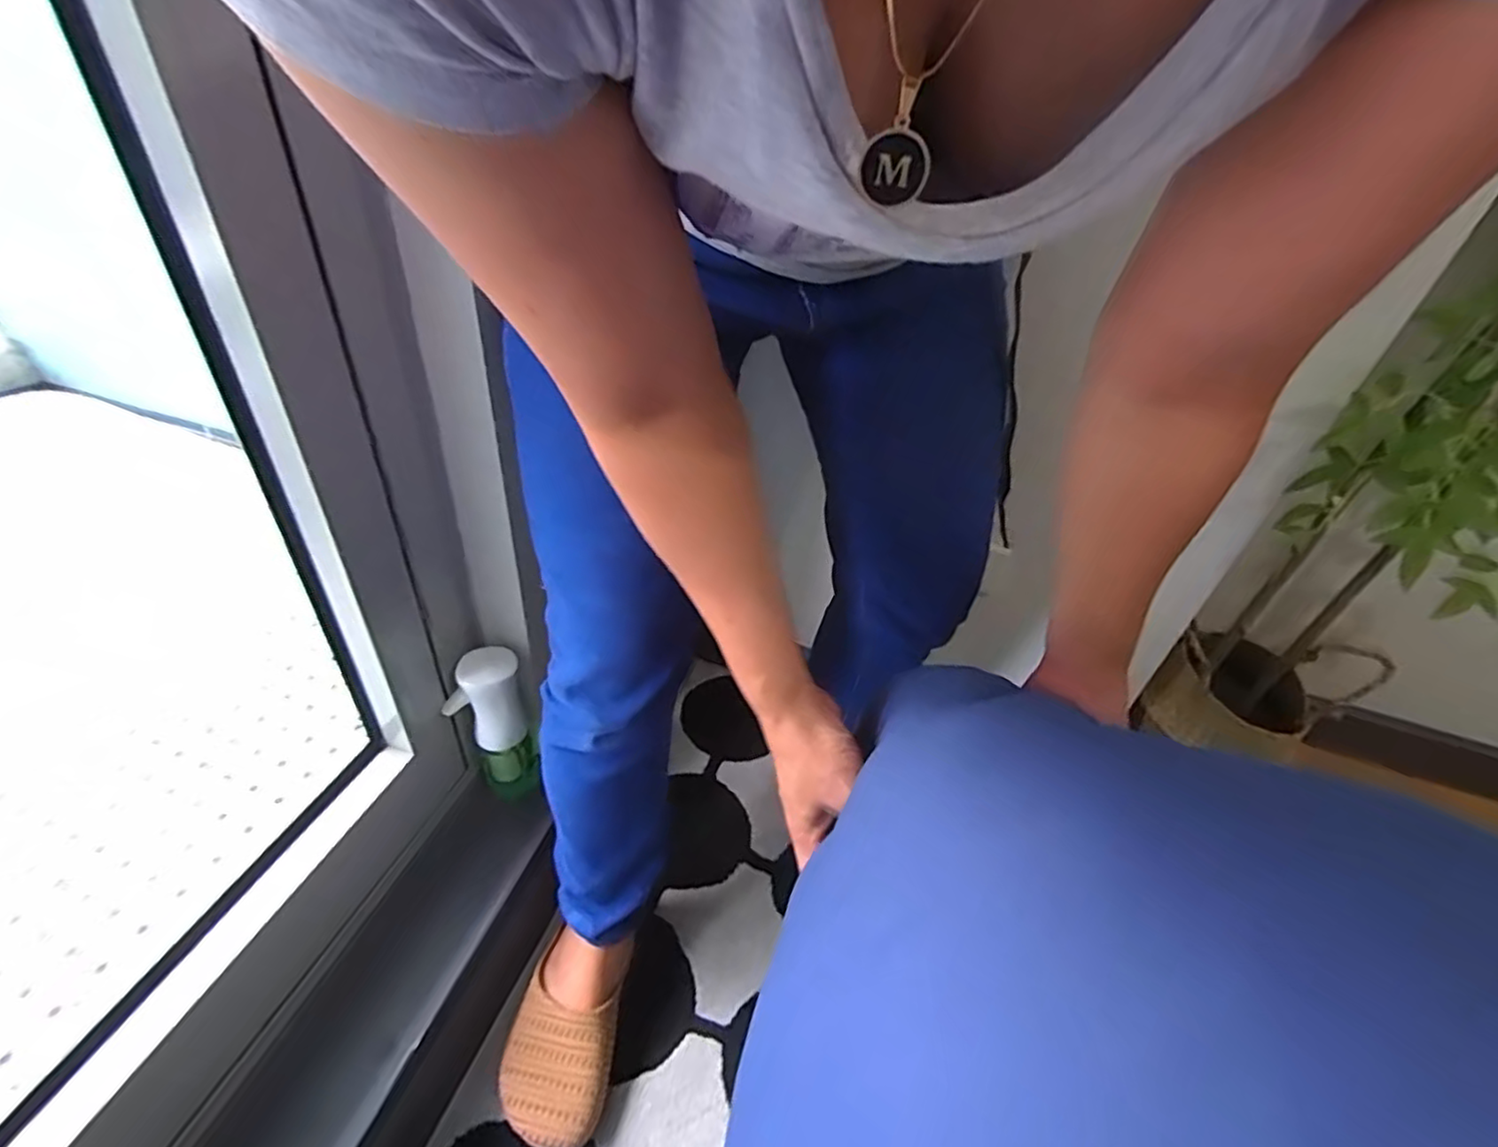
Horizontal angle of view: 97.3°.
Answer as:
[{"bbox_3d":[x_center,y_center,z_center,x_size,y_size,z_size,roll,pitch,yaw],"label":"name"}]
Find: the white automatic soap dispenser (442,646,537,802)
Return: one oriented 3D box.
[{"bbox_3d":[-0.268,0.167,0.685,0.071,0.191,0.057,-12,43,-26],"label":"white automatic soap dispenser"}]

